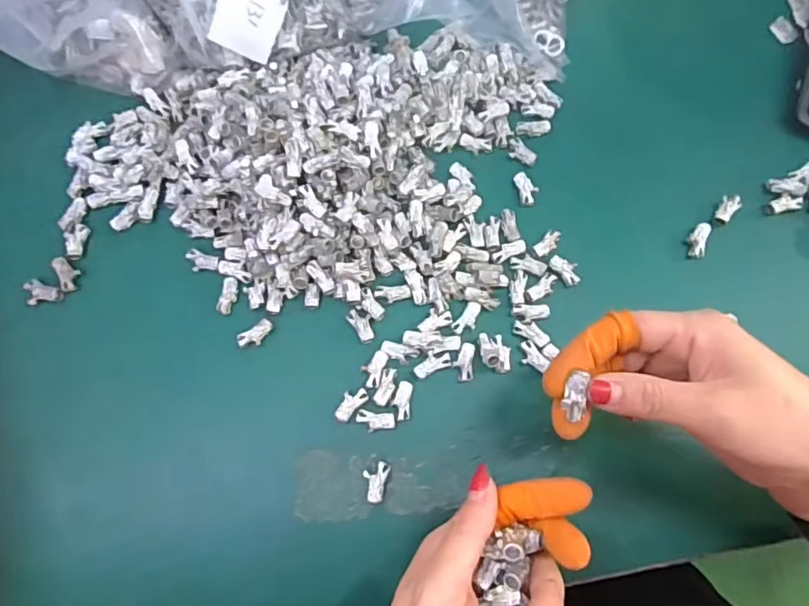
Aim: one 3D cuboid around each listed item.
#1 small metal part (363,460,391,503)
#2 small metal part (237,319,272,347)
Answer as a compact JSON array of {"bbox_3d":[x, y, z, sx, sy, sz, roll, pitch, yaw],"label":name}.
[{"bbox_3d":[-0.017,0.101,0.314,0.014,0.007,0.022,16,74,4],"label":"small metal part"},{"bbox_3d":[-0.090,0.019,0.337,0.022,0.005,0.011,-32,76,-9],"label":"small metal part"}]

